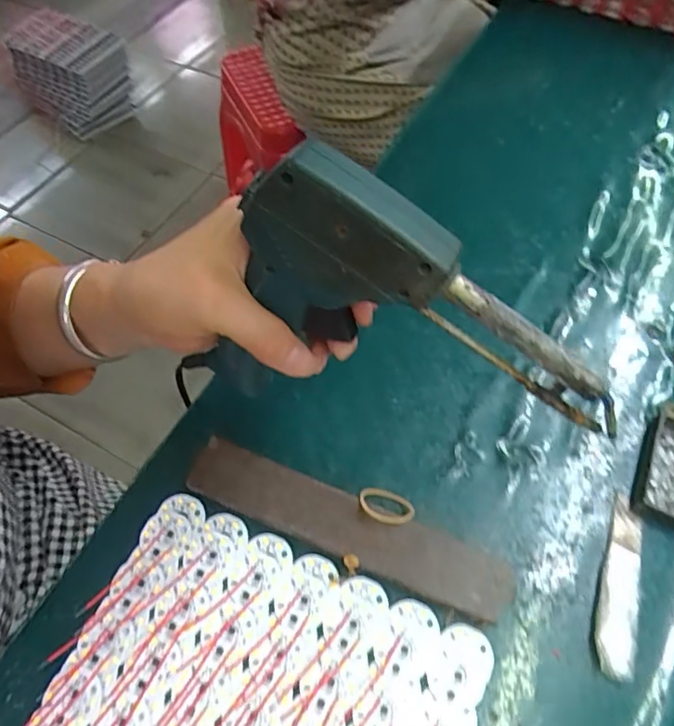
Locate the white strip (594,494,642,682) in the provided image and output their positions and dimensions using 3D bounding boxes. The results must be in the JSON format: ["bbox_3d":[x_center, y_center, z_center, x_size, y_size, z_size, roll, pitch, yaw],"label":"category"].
[{"bbox_3d":[0.165,0.127,0.314,0.021,0.008,0.102,19,62,11],"label":"white strip"}]

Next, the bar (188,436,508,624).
[{"bbox_3d":[0.004,0.099,0.326,0.198,0.017,0.035,21,62,12],"label":"bar"}]

